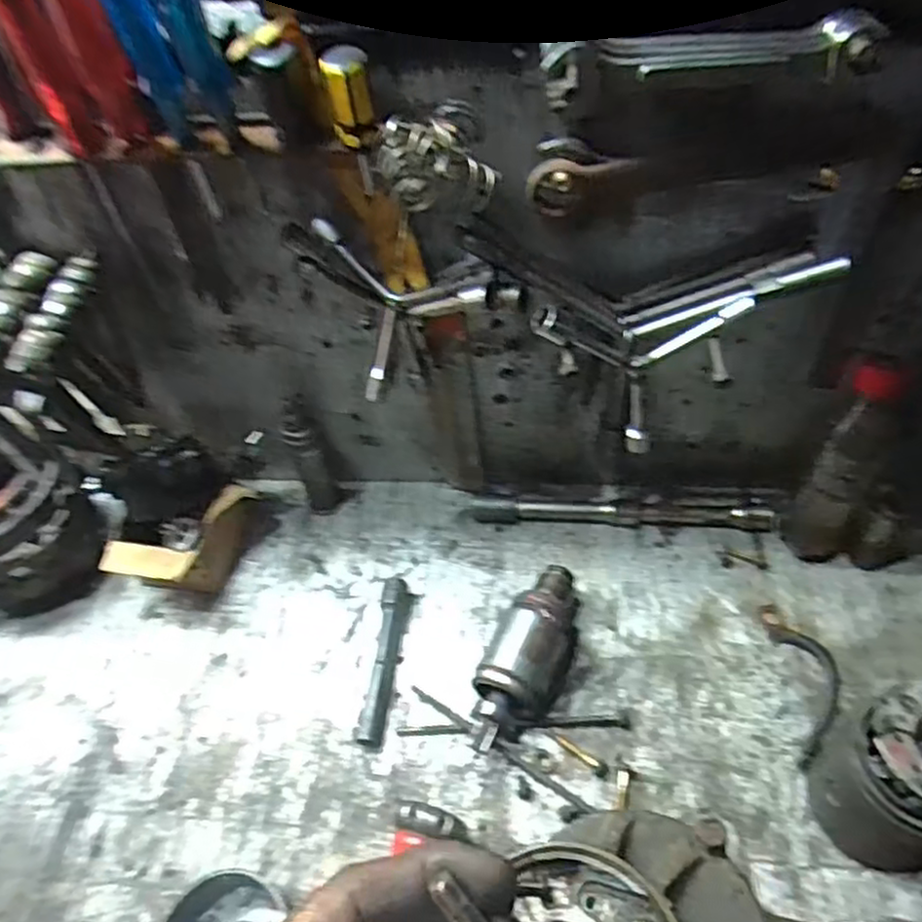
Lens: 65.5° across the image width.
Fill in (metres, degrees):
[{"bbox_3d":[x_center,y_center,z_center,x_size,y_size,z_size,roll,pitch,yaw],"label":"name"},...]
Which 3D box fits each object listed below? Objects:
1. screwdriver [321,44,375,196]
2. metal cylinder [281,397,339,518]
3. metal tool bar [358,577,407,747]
[{"bbox_3d":[-0.055,-0.175,0.375,0.021,0.072,0.018,-12,49,-6],"label":"screwdriver"},{"bbox_3d":[-0.129,-0.002,0.616,0.027,0.123,0.023,-21,50,-12],"label":"metal cylinder"},{"bbox_3d":[-0.059,0.149,0.554,0.017,0.023,0.133,2,49,7],"label":"metal tool bar"}]

